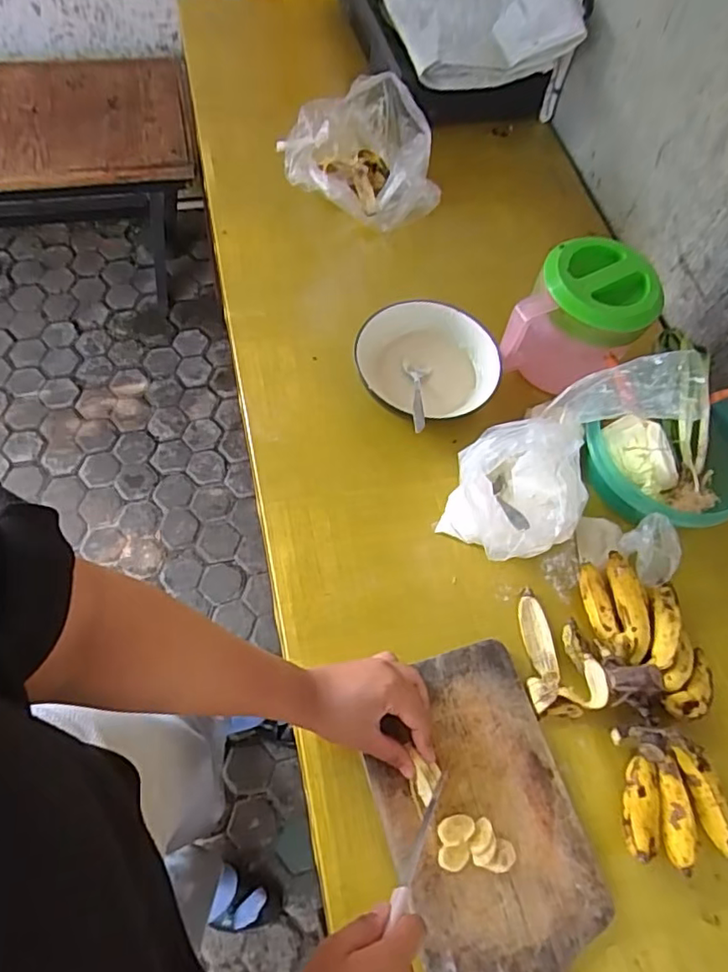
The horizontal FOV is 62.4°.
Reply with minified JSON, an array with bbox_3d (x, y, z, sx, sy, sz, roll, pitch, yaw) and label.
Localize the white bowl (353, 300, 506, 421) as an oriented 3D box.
[{"bbox_3d":[0.079,-0.151,0.734,0.162,0.048,0.170,2,63,-4],"label":"white bowl"}]

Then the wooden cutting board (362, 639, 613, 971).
[{"bbox_3d":[0.112,0.329,0.519,0.173,0.025,0.362,-9,64,-3],"label":"wooden cutting board"}]

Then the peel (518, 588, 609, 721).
[{"bbox_3d":[0.193,0.167,0.612,0.070,0.033,0.122,-6,63,-8],"label":"peel"}]

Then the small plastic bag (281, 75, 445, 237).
[{"bbox_3d":[-0.001,-0.474,0.867,0.223,0.135,0.144,11,62,1],"label":"small plastic bag"}]

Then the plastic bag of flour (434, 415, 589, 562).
[{"bbox_3d":[0.154,0.015,0.626,0.133,0.142,0.122,-31,70,-19],"label":"plastic bag of flour"}]

